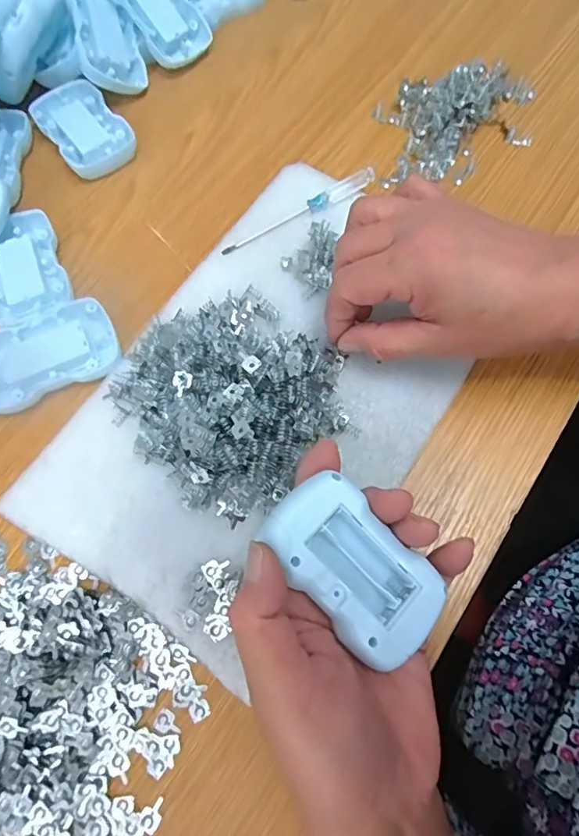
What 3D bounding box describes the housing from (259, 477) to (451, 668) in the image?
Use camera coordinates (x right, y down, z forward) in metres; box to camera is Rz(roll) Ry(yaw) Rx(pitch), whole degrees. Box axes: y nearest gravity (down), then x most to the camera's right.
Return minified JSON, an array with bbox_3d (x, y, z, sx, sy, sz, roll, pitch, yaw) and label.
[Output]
[{"bbox_3d":[0.028,0.067,0.224,0.047,0.020,0.083,-42,89,-18],"label":"housing"}]

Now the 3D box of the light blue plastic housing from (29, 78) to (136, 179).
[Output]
[{"bbox_3d":[-0.160,-0.225,0.382,0.054,0.016,0.089,-37,73,-11],"label":"light blue plastic housing"}]

